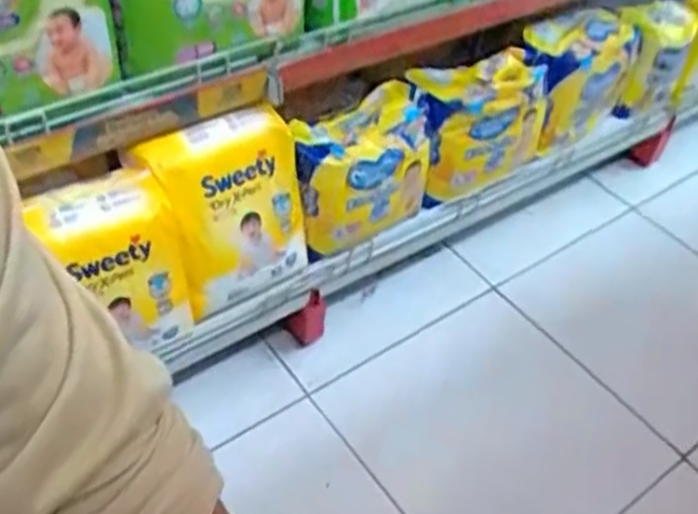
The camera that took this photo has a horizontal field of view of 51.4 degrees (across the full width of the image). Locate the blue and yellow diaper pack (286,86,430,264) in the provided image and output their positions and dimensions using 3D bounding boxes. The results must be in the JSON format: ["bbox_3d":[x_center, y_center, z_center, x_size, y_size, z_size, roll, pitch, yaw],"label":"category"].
[{"bbox_3d":[0.015,-0.121,1.038,0.203,0.180,0.111,-28,54,-29],"label":"blue and yellow diaper pack"}]

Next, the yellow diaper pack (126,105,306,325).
[{"bbox_3d":[-0.152,-0.061,0.929,0.180,0.249,0.108,-31,56,-31],"label":"yellow diaper pack"}]

